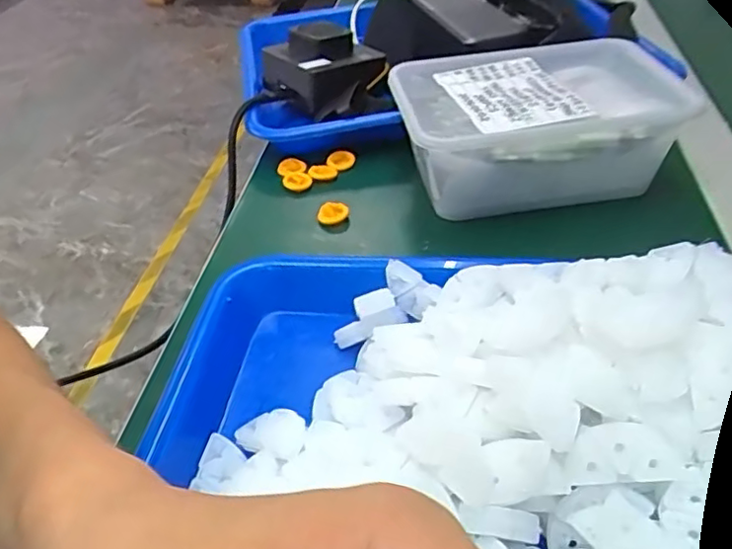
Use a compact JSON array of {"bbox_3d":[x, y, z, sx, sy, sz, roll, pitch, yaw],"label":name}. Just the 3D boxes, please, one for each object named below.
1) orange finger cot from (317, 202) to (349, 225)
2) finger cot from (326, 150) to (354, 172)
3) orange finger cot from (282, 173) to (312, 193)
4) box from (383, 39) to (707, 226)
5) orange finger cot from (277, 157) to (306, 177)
[{"bbox_3d":[-0.021,-0.039,0.406,0.020,0.009,0.012,-7,41,-4],"label":"orange finger cot"},{"bbox_3d":[-0.019,-0.082,0.455,0.017,0.007,0.017,-1,41,1],"label":"finger cot"},{"bbox_3d":[-0.048,-0.064,0.439,0.020,0.005,0.020,-4,41,-2],"label":"orange finger cot"},{"bbox_3d":[0.103,-0.095,0.411,0.165,0.065,0.107,-8,41,-4],"label":"box"},{"bbox_3d":[-0.053,-0.076,0.452,0.021,0.007,0.022,-6,41,-5],"label":"orange finger cot"}]

